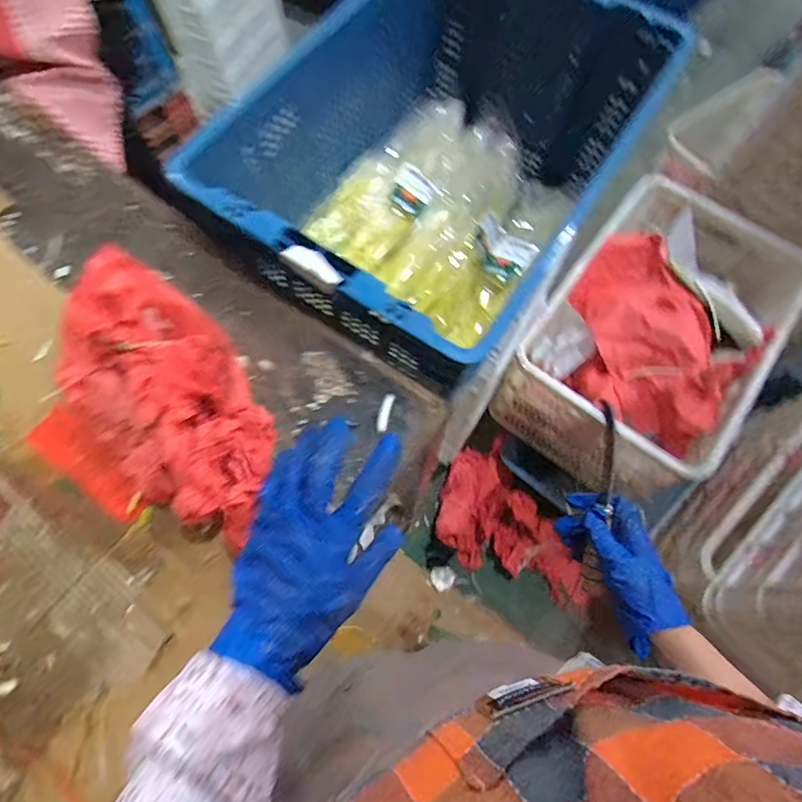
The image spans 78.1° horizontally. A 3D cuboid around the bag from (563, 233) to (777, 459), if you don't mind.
[{"bbox_3d":[0.525,-0.119,1.022,0.351,0.172,0.312,38,72,13],"label":"bag"}]

